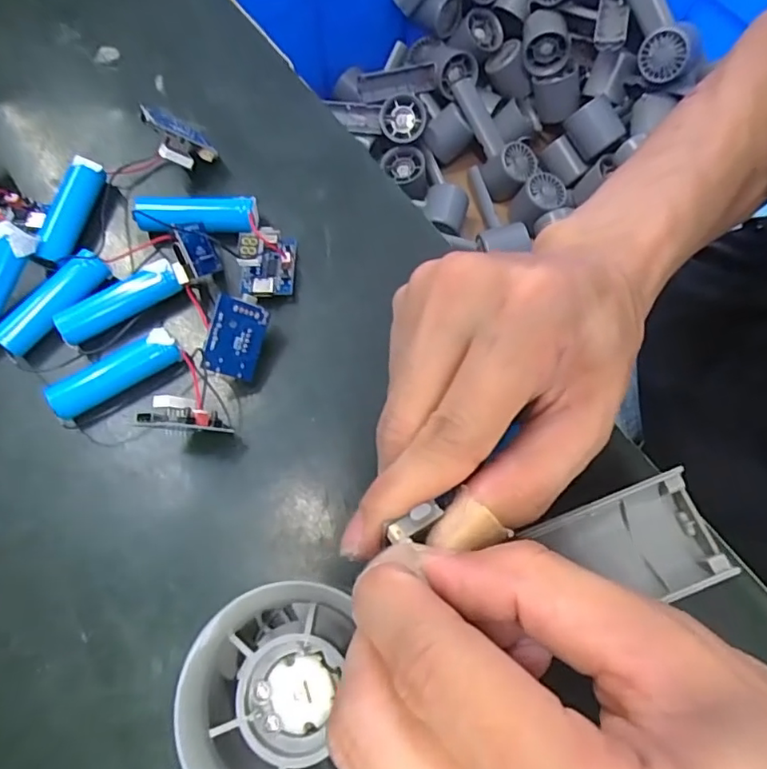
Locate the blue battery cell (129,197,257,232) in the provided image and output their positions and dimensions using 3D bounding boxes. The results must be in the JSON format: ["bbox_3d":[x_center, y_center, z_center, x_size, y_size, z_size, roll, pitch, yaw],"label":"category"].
[{"bbox_3d":[-0.081,-0.072,0.244,0.052,0.013,0.013,0,69,-1],"label":"blue battery cell"}]

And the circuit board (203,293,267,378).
[{"bbox_3d":[-0.057,-0.018,0.215,0.021,0.004,0.029,14,89,-33],"label":"circuit board"}]

